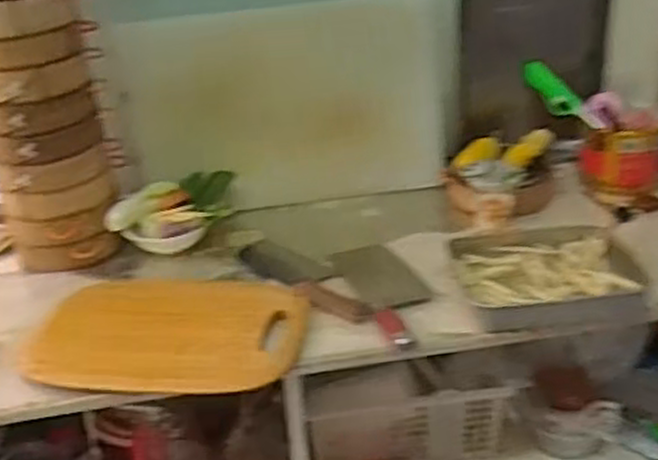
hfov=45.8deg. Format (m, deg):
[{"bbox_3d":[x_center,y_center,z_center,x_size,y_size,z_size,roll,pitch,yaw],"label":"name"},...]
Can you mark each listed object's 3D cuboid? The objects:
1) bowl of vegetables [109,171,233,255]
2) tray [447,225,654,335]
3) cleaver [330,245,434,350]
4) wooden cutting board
[{"bbox_3d":[-0.245,-0.034,1.247,0.176,0.083,0.154,-2,29,5],"label":"bowl of vegetables"},{"bbox_3d":[0.297,0.070,1.067,0.242,0.054,0.196,-3,29,3],"label":"tray"},{"bbox_3d":[0.080,0.082,1.068,0.082,0.025,0.268,-12,30,-14],"label":"cleaver"},{"bbox_3d":[-0.205,0.133,1.009,0.339,0.019,0.172,2,48,1],"label":"wooden cutting board"}]

